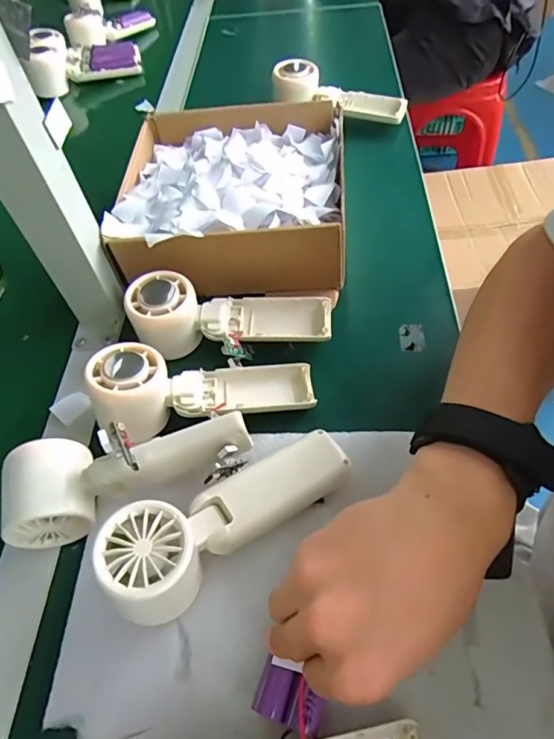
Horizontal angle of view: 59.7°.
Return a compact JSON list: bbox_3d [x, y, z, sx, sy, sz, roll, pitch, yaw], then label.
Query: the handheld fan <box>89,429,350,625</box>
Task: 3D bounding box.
[{"bbox_3d":[-0.031,0.091,0.306,0.161,0.050,0.053,-25,56,-28],"label":"handheld fan"}]

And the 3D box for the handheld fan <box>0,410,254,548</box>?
[{"bbox_3d":[-0.097,0.067,0.327,0.157,0.054,0.055,-15,55,-5],"label":"handheld fan"}]

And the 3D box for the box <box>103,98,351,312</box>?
[{"bbox_3d":[-0.040,-0.175,0.476,0.203,0.075,0.232,0,55,6],"label":"box"}]

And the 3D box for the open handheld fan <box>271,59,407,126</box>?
[{"bbox_3d":[0.076,-0.340,0.588,0.163,0.043,0.051,16,58,17],"label":"open handheld fan"}]

